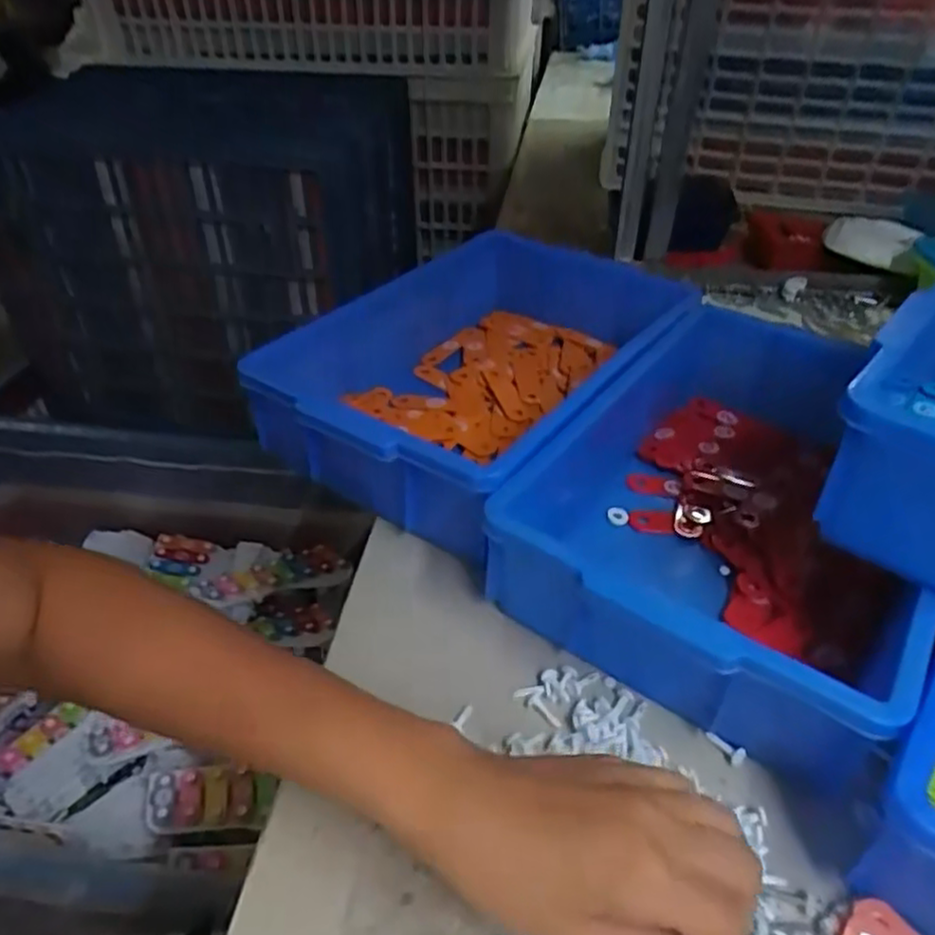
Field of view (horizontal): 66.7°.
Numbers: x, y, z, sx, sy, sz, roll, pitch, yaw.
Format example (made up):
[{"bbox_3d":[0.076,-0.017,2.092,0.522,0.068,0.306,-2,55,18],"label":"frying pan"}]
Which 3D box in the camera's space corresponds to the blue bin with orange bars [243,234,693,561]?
[{"bbox_3d":[0.006,-0.098,0.644,0.277,0.100,0.378,24,45,27],"label":"blue bin with orange bars"}]

